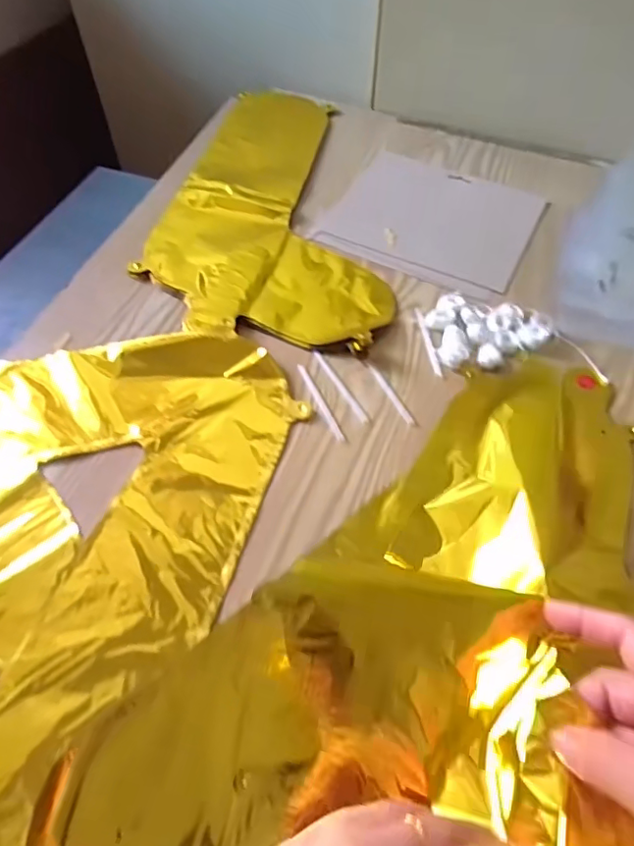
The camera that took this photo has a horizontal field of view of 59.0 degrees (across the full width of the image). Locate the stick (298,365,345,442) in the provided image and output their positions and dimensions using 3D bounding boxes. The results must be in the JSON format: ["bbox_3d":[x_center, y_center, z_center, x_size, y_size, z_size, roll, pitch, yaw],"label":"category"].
[{"bbox_3d":[0.003,-0.018,0.448,0.007,0.004,0.080,-20,57,-15],"label":"stick"}]

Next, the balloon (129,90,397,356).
[{"bbox_3d":[-0.035,-0.239,0.592,0.232,0.021,0.397,6,55,4],"label":"balloon"}]

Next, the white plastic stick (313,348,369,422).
[{"bbox_3d":[0.020,-0.031,0.459,0.008,0.004,0.082,-24,58,-17],"label":"white plastic stick"}]

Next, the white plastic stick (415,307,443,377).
[{"bbox_3d":[0.097,-0.072,0.489,0.006,0.004,0.082,-5,55,-4],"label":"white plastic stick"}]

